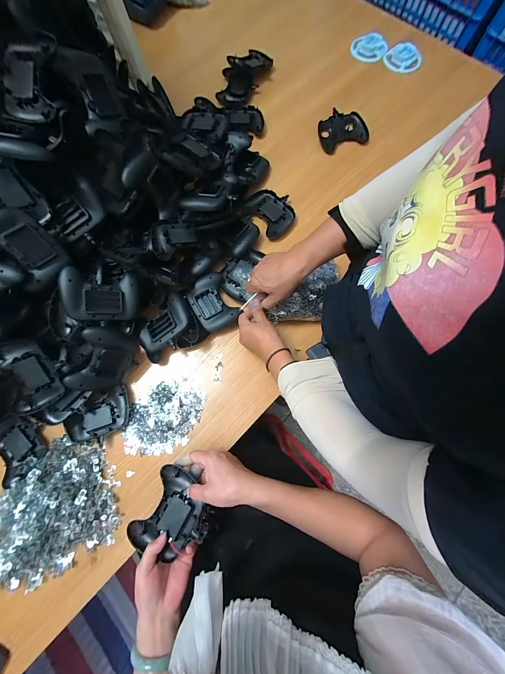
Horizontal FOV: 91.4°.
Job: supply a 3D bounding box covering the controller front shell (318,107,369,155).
[{"bbox_3d":[0.235,-0.536,0.638,0.119,0.029,0.098,-17,78,-3],"label":"controller front shell"}]

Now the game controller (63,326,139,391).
[{"bbox_3d":[-0.271,0.042,0.452,0.031,0.091,0.121,31,98,45],"label":"game controller"}]

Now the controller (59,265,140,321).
[{"bbox_3d":[-0.272,-0.073,0.446,0.118,0.046,0.086,6,93,-34],"label":"controller"}]

